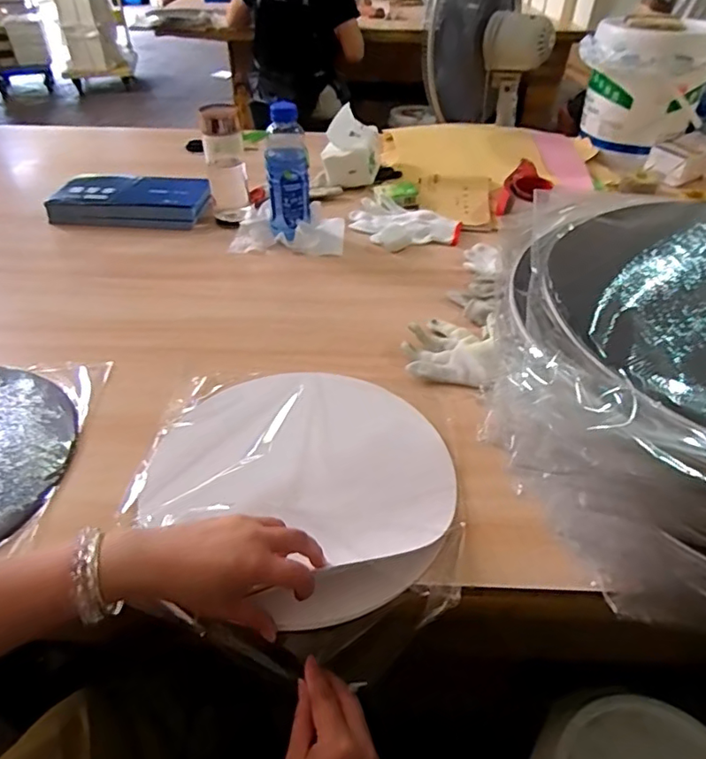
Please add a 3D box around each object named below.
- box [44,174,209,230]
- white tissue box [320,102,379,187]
[{"bbox_3d":[-0.406,-0.323,0.980,0.268,0.047,0.134,3,41,2],"label":"box"},{"bbox_3d":[-0.003,-0.465,1.084,0.112,0.106,0.103,2,41,1],"label":"white tissue box"}]

